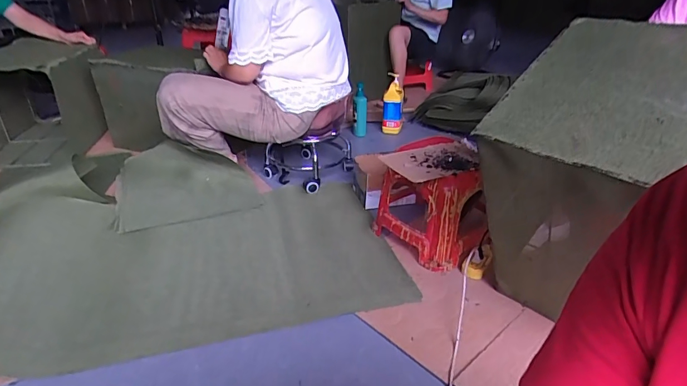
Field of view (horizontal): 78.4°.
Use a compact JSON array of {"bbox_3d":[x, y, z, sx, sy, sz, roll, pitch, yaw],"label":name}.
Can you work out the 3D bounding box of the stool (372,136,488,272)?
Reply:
[{"bbox_3d":[0.264,0.032,1.233,0.236,0.273,0.300,-13,32,-24],"label":"stool"}]

